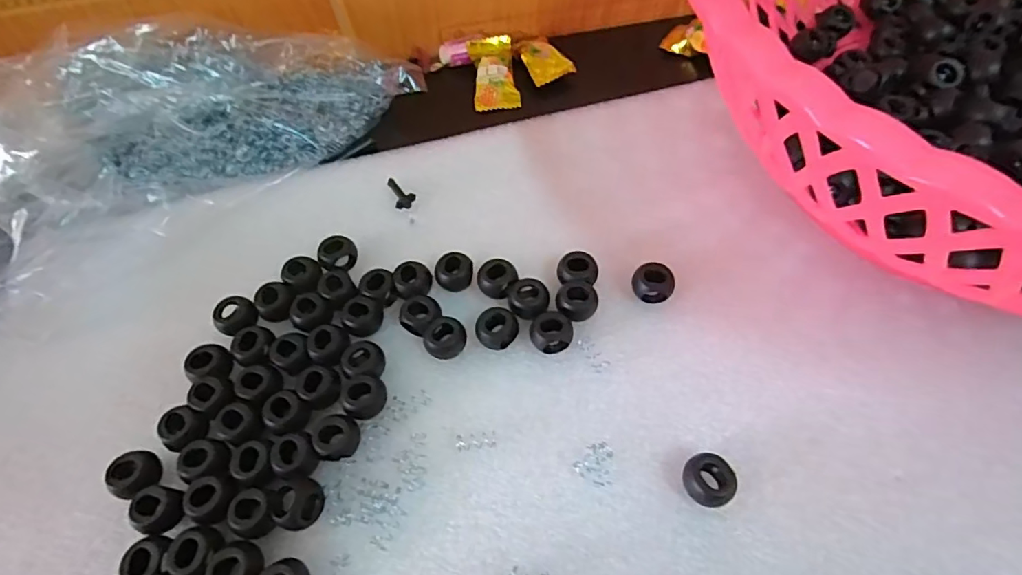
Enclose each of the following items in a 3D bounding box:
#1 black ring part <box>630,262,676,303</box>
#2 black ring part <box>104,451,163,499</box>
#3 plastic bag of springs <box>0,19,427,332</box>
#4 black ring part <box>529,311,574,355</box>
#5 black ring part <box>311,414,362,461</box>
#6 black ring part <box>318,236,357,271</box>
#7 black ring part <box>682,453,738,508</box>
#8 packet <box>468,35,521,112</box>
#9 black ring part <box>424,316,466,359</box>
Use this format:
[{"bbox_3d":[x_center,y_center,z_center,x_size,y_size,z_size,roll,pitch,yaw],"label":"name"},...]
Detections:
[{"bbox_3d":[0.062,-0.001,0.236,0.017,0.013,0.016,-2,59,3],"label":"black ring part"},{"bbox_3d":[-0.142,0.071,0.206,0.014,0.014,0.017,15,62,13],"label":"black ring part"},{"bbox_3d":[-0.188,-0.066,0.261,0.296,0.065,0.099,-39,64,-17],"label":"plastic bag of springs"},{"bbox_3d":[0.017,0.019,0.226,0.017,0.010,0.016,-2,59,3],"label":"black ring part"},{"bbox_3d":[-0.067,0.057,0.208,0.016,0.009,0.016,-2,59,3],"label":"black ring part"},{"bbox_3d":[-0.081,-0.016,0.255,0.017,0.010,0.014,-29,61,-12],"label":"black ring part"},{"bbox_3d":[0.070,0.069,0.193,0.017,0.012,0.017,-2,59,3],"label":"black ring part"},{"bbox_3d":[-0.011,-0.134,0.332,0.026,0.013,0.057,-8,59,0],"label":"packet"},{"bbox_3d":[-0.028,0.022,0.230,0.017,0.011,0.016,-2,59,3],"label":"black ring part"}]

